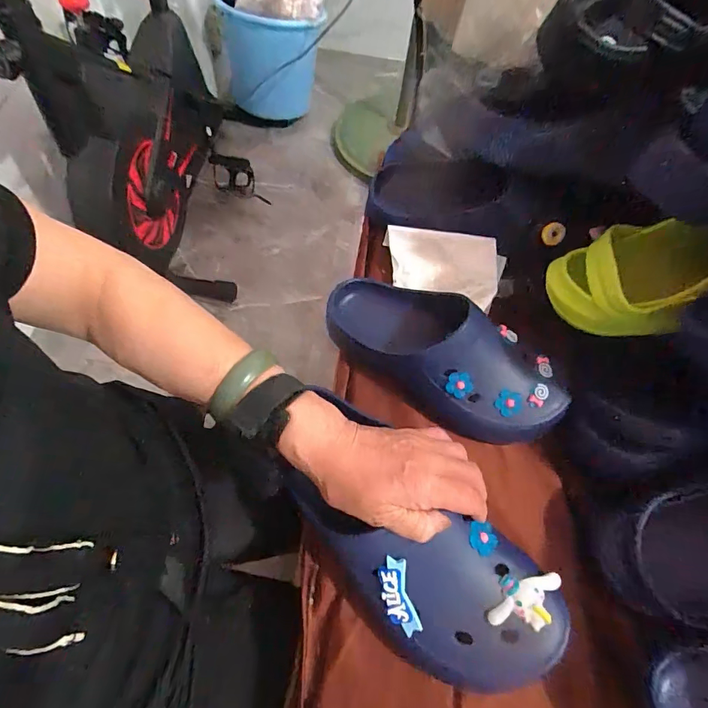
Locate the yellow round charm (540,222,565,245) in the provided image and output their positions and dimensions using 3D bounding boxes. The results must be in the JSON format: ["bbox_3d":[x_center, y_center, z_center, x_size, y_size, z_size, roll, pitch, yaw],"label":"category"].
[{"bbox_3d":[0.212,-0.128,0.449,0.022,0.024,0.007,30,68,10],"label":"yellow round charm"}]

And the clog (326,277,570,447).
[{"bbox_3d":[0.083,0.001,0.417,0.250,0.081,0.095,34,68,12],"label":"clog"}]

